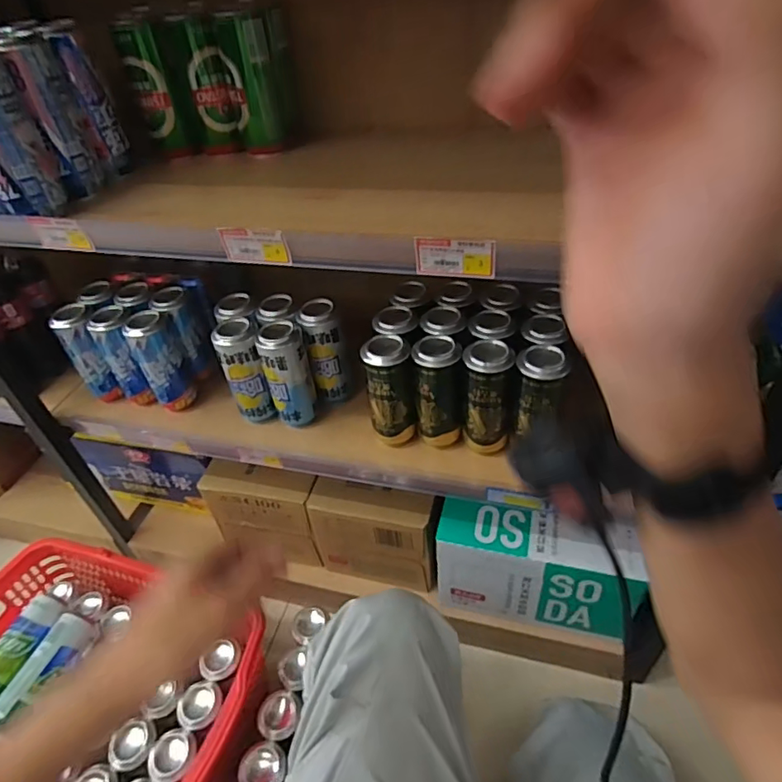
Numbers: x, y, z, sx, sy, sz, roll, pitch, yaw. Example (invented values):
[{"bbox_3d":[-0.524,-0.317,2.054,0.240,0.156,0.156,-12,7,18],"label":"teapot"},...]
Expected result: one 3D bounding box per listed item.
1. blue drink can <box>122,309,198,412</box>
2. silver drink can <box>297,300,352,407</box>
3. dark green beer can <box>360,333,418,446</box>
[{"bbox_3d":[-0.354,-0.046,0.827,0.064,0.154,0.054,-25,45,-19],"label":"blue drink can"},{"bbox_3d":[-0.098,-0.058,0.805,0.054,0.150,0.056,-11,42,-5],"label":"silver drink can"},{"bbox_3d":[-0.001,0.005,0.729,0.064,0.164,0.053,-8,42,-1],"label":"dark green beer can"}]

